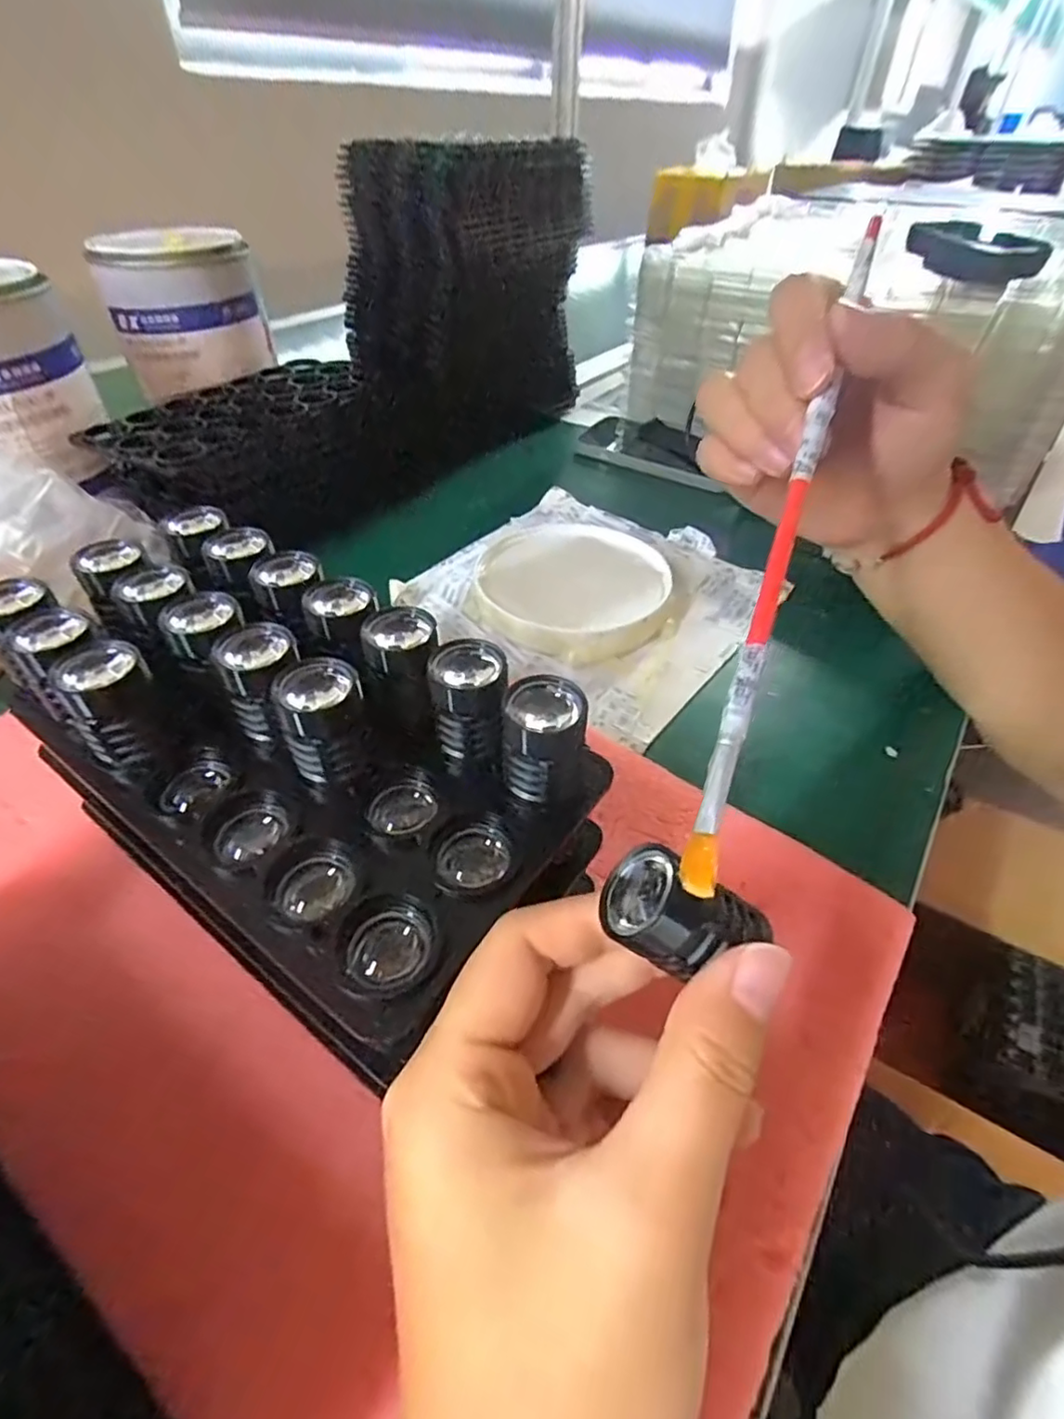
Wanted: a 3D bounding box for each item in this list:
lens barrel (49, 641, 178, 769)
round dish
[{"bbox_3d":[-0.120,-0.001,0.182,0.022,0.033,0.027,-27,50,-26],"label":"lens barrel"},{"bbox_3d":[0.025,-0.074,0.382,0.118,0.021,0.116,0,43,0],"label":"round dish"}]

